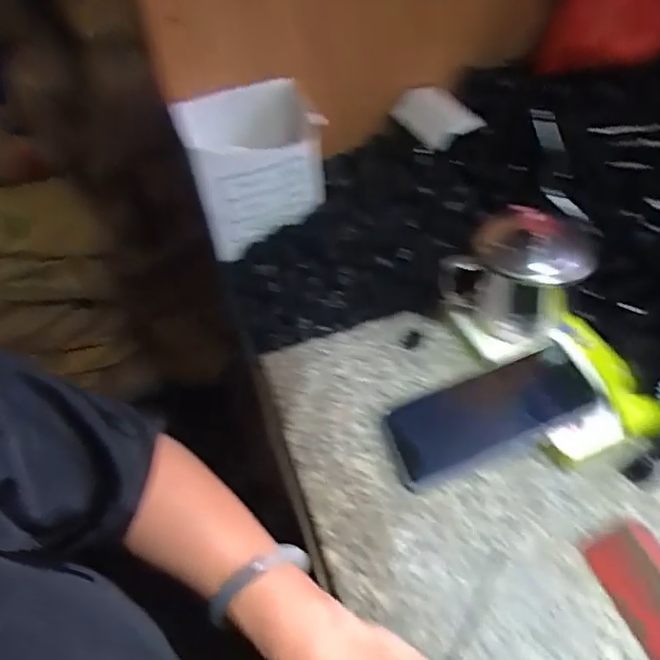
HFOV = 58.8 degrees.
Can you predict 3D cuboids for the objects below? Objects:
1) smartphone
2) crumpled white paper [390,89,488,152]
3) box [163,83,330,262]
[{"bbox_3d":[0.120,0.064,0.453,0.156,0.011,0.073,-24,39,-3],"label":"smartphone"},{"bbox_3d":[0.107,-0.220,0.619,0.049,0.048,0.095,-35,54,-23],"label":"crumpled white paper"},{"bbox_3d":[-0.074,-0.162,0.588,0.124,0.141,0.074,-18,49,-10],"label":"box"}]

